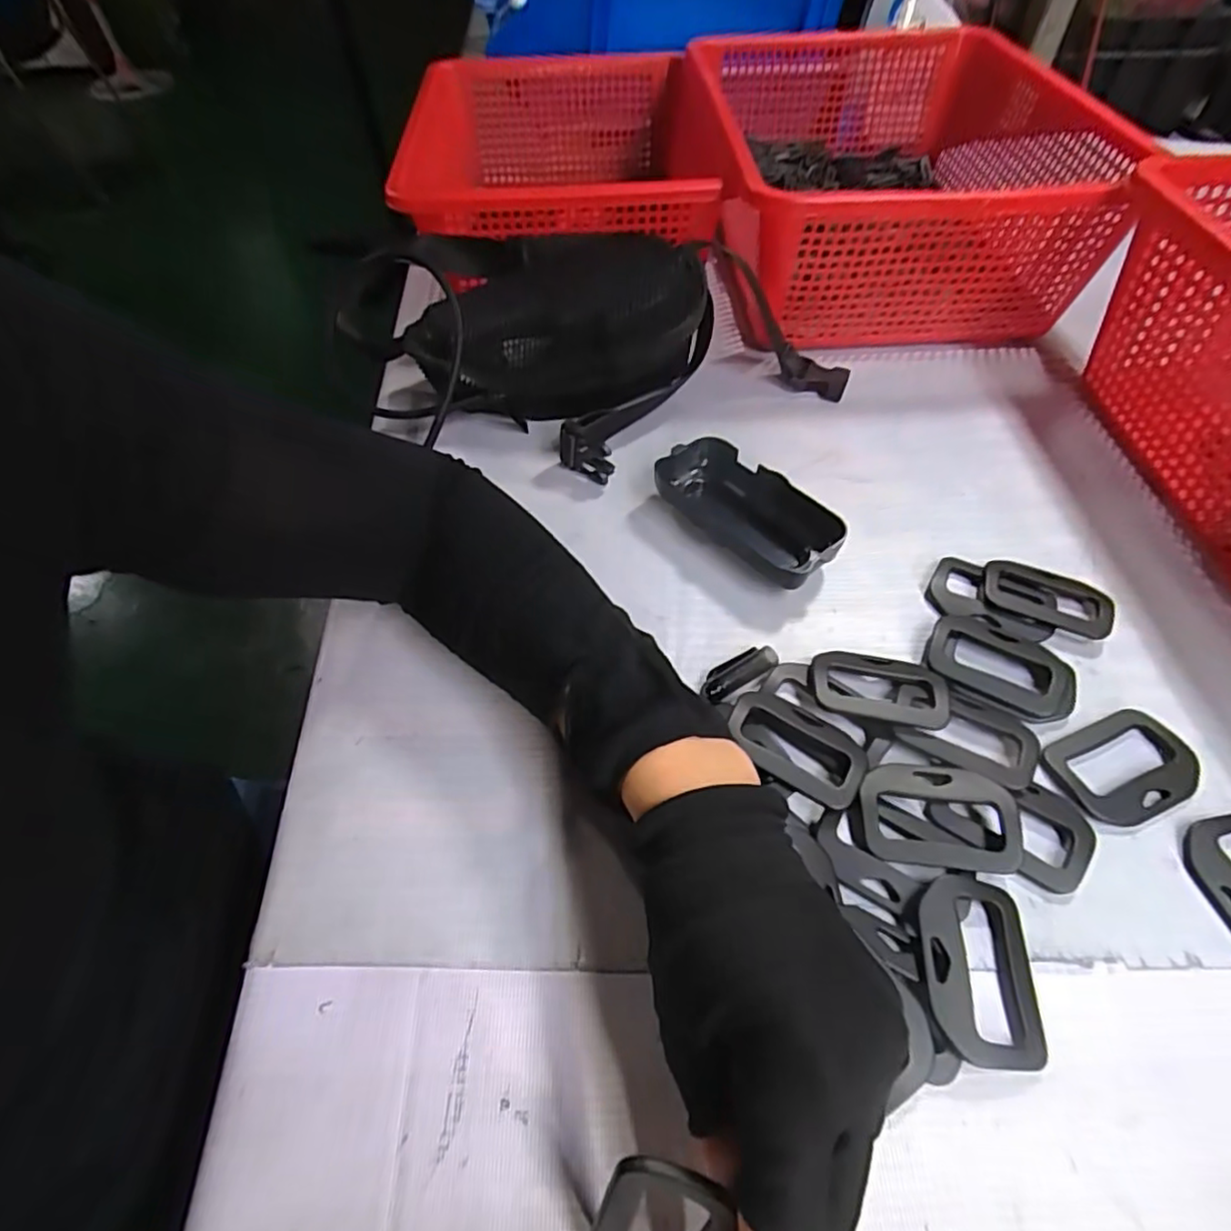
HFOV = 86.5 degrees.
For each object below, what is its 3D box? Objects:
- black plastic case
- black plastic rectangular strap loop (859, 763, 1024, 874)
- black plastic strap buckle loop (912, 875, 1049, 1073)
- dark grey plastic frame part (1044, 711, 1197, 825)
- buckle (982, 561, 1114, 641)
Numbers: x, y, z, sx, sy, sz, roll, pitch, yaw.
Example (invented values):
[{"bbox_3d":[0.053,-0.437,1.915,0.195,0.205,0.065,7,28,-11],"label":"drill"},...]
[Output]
[{"bbox_3d":[0.076,-0.059,0.369,0.050,0.026,0.109,-34,59,-22],"label":"black plastic case"},{"bbox_3d":[0.135,0.083,0.270,0.063,0.008,0.042,5,53,5],"label":"black plastic rectangular strap loop"},{"bbox_3d":[0.132,0.128,0.238,0.043,0.012,0.061,4,53,5],"label":"black plastic strap buckle loop"},{"bbox_3d":[0.223,0.065,0.286,0.061,0.004,0.043,-21,55,-14],"label":"dark grey plastic frame part"},{"bbox_3d":[0.224,-0.009,0.341,0.060,0.007,0.040,19,56,15],"label":"buckle"}]

